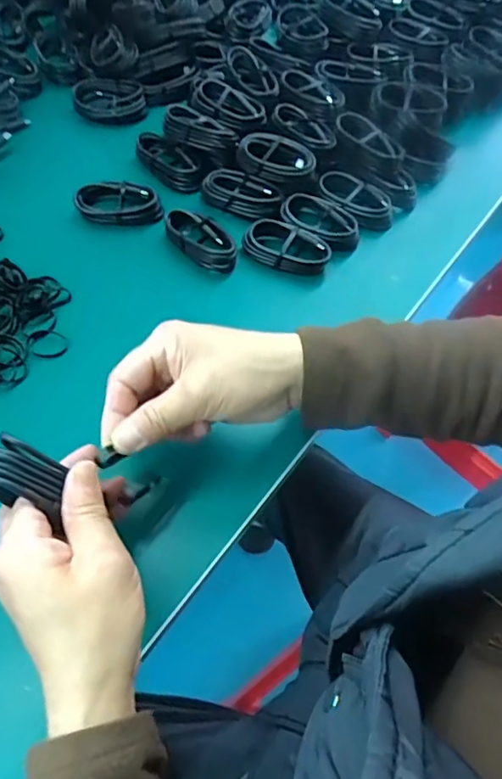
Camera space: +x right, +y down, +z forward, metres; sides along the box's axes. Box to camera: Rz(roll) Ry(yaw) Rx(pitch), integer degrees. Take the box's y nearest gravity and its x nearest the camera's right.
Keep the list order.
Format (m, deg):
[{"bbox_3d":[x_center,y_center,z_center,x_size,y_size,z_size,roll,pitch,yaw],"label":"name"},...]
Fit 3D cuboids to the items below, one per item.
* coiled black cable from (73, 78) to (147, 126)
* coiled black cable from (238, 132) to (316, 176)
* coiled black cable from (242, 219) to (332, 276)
[{"bbox_3d":[-0.144,-0.293,0.555,0.071,0.019,0.043,11,60,2],"label":"coiled black cable"},{"bbox_3d":[0.023,-0.212,0.504,0.067,0.028,0.039,3,60,-2],"label":"coiled black cable"},{"bbox_3d":[0.032,-0.124,0.474,0.074,0.022,0.035,20,61,7],"label":"coiled black cable"}]

